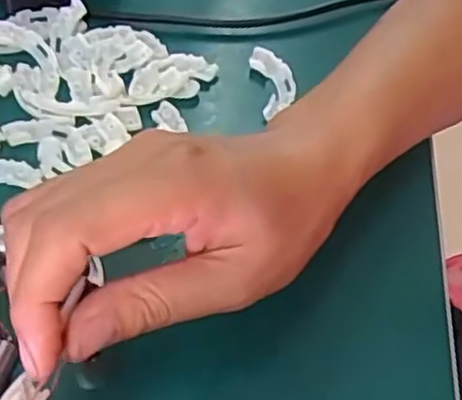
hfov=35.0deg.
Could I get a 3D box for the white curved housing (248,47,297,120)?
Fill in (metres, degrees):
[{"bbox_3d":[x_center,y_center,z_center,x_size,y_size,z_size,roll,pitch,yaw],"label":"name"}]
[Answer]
[{"bbox_3d":[0.024,-0.063,0.398,0.020,0.013,0.044,-9,58,-8],"label":"white curved housing"}]

